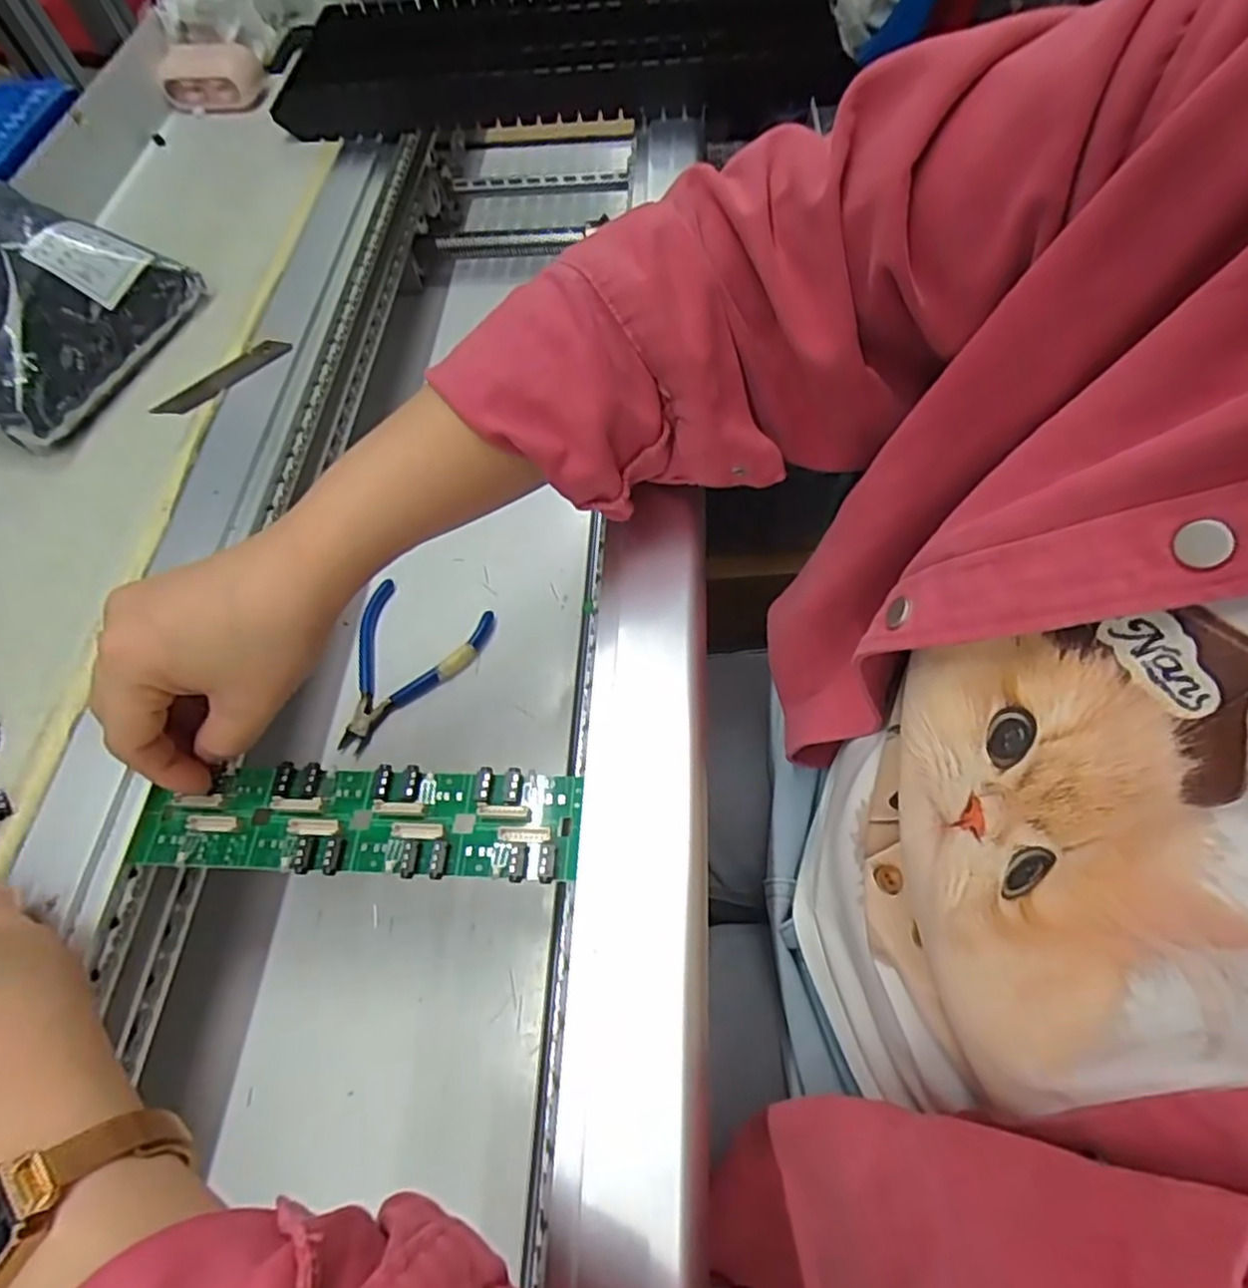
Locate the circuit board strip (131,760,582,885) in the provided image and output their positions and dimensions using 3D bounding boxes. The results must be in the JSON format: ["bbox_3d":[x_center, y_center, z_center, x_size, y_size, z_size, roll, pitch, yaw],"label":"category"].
[{"bbox_3d":[-0.109,0.072,0.281,0.179,0.007,0.044,-1,62,4],"label":"circuit board strip"}]

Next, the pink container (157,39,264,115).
[{"bbox_3d":[-0.312,-0.432,0.527,0.074,0.034,0.039,4,62,4],"label":"pink container"}]

